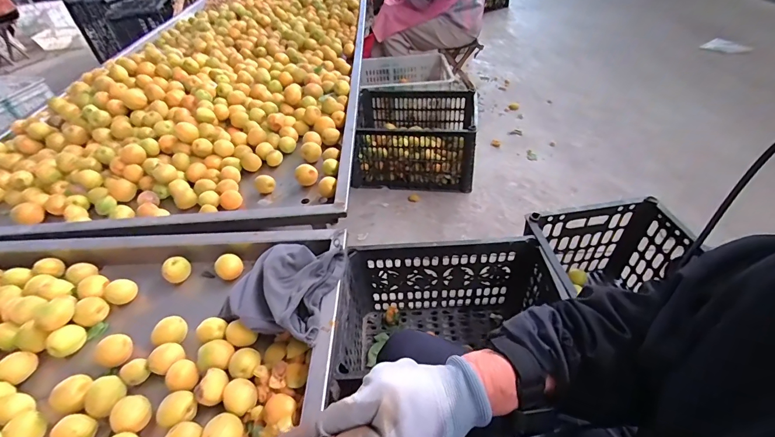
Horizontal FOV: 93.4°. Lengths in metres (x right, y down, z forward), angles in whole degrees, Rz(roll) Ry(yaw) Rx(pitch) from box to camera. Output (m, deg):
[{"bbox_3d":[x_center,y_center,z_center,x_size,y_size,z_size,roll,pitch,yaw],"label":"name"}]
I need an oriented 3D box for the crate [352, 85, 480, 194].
[{"bbox_3d":[0.118,-0.328,1.508,0.457,0.253,0.363,4,44,9],"label":"crate"}]

